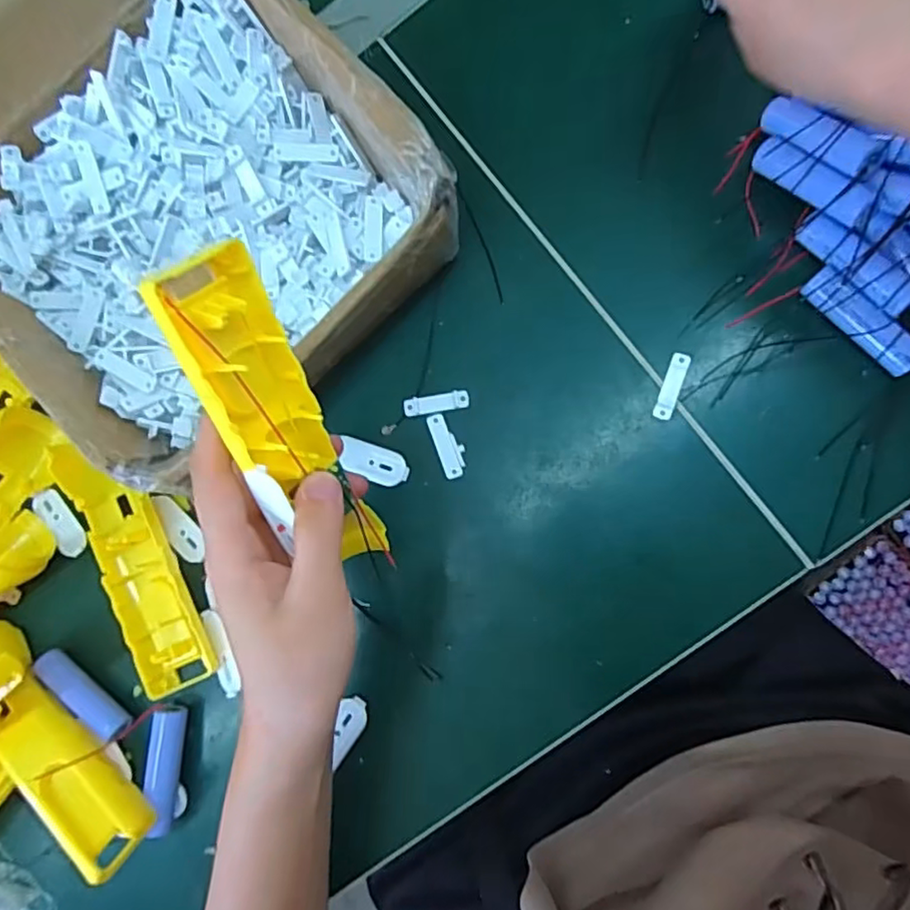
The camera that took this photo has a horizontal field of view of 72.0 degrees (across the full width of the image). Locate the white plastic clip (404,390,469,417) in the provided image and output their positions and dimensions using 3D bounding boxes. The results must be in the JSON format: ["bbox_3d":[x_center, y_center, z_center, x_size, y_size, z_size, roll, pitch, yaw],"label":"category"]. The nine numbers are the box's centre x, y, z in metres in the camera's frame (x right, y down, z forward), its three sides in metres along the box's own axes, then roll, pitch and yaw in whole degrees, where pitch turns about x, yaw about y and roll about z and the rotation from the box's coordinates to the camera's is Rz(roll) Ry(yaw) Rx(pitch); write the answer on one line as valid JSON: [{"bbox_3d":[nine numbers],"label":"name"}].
[{"bbox_3d":[-0.011,-0.030,0.361,0.037,0.005,0.011,-9,83,9],"label":"white plastic clip"}]

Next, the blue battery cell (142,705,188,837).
[{"bbox_3d":[-0.165,0.178,0.354,0.016,0.020,0.064,-3,84,9],"label":"blue battery cell"}]

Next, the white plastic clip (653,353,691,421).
[{"bbox_3d":[0.118,-0.037,0.338,0.010,0.004,0.037,20,88,11],"label":"white plastic clip"}]

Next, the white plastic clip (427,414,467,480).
[{"bbox_3d":[-0.004,-0.005,0.356,0.014,0.007,0.037,-19,81,7],"label":"white plastic clip"}]

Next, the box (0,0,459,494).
[{"bbox_3d":[-0.138,-0.123,0.347,0.225,0.073,0.215,-43,79,3],"label":"box"}]

